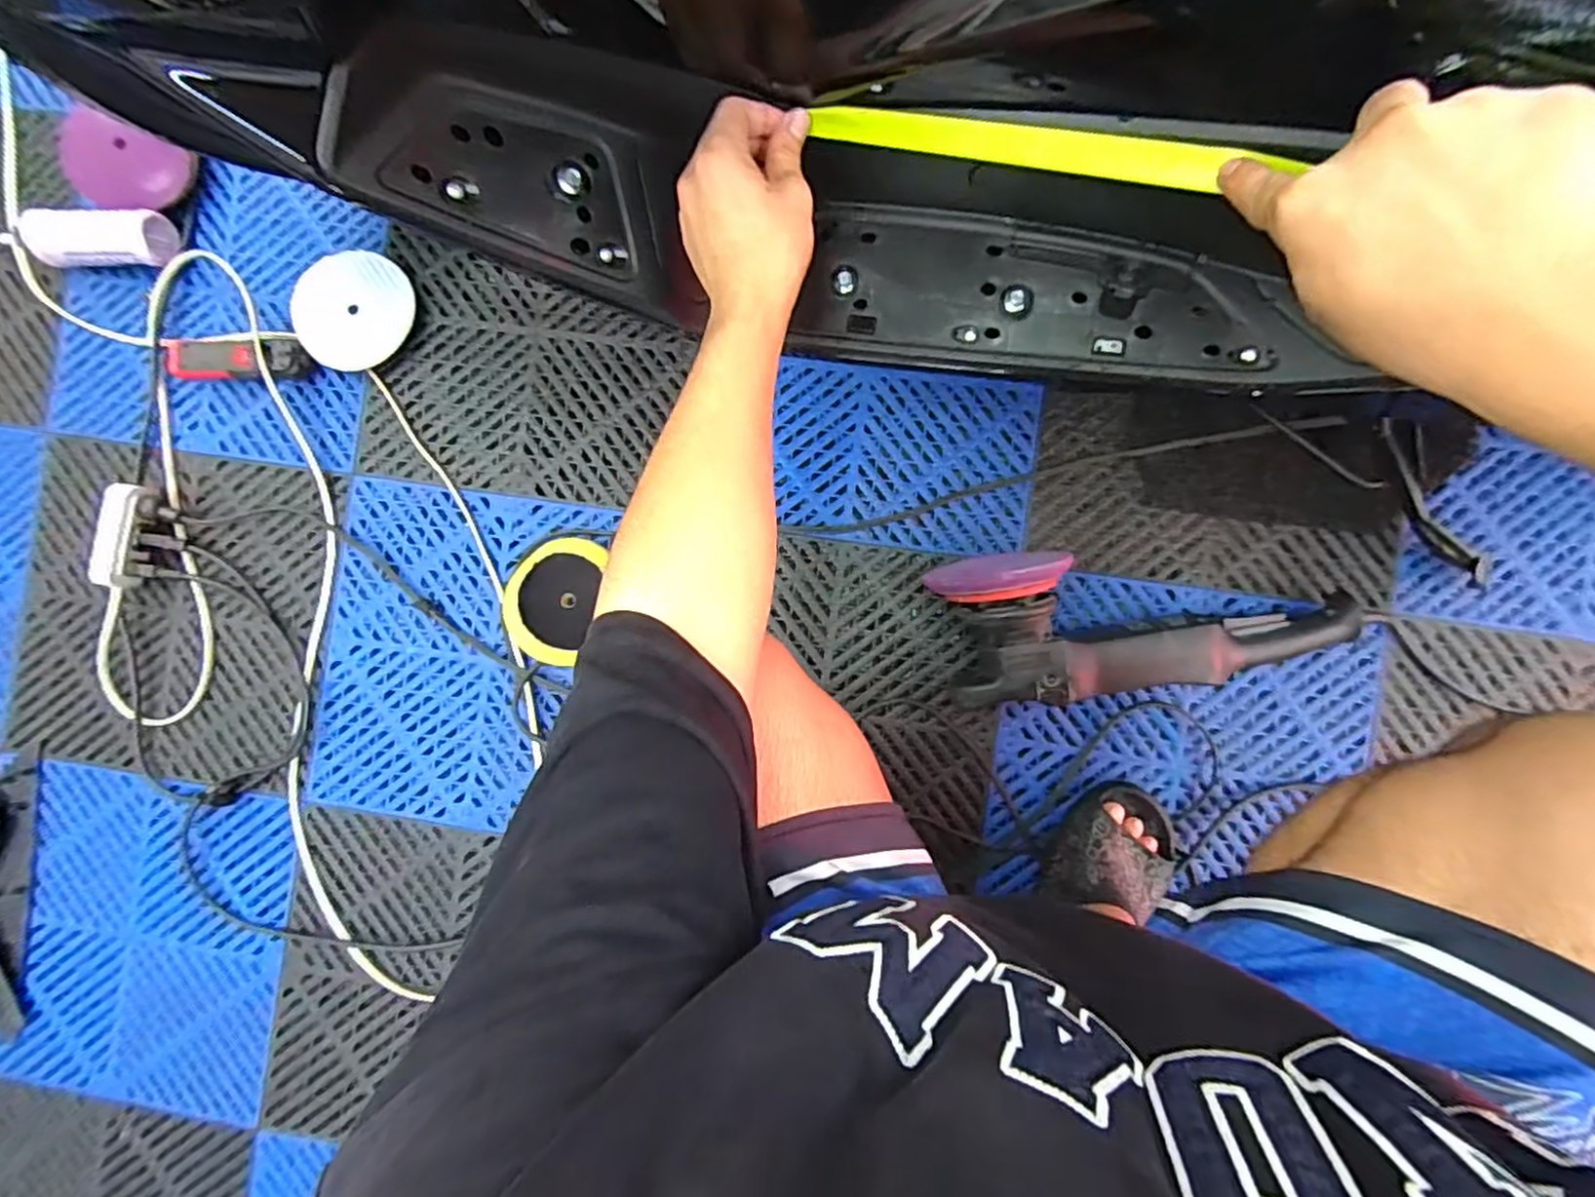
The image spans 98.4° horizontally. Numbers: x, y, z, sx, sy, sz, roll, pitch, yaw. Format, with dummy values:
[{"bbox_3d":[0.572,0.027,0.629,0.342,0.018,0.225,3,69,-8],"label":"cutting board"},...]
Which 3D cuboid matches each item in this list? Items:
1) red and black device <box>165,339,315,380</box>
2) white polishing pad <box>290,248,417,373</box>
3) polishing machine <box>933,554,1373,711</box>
[{"bbox_3d":[-0.673,-0.285,0.821,0.194,0.030,0.044,5,90,4],"label":"red and black device"},{"bbox_3d":[-0.528,-0.342,0.817,0.130,0.009,0.137,15,92,-9],"label":"white polishing pad"},{"bbox_3d":[0.357,0.034,0.710,0.429,0.122,0.151,1,90,4],"label":"polishing machine"}]

